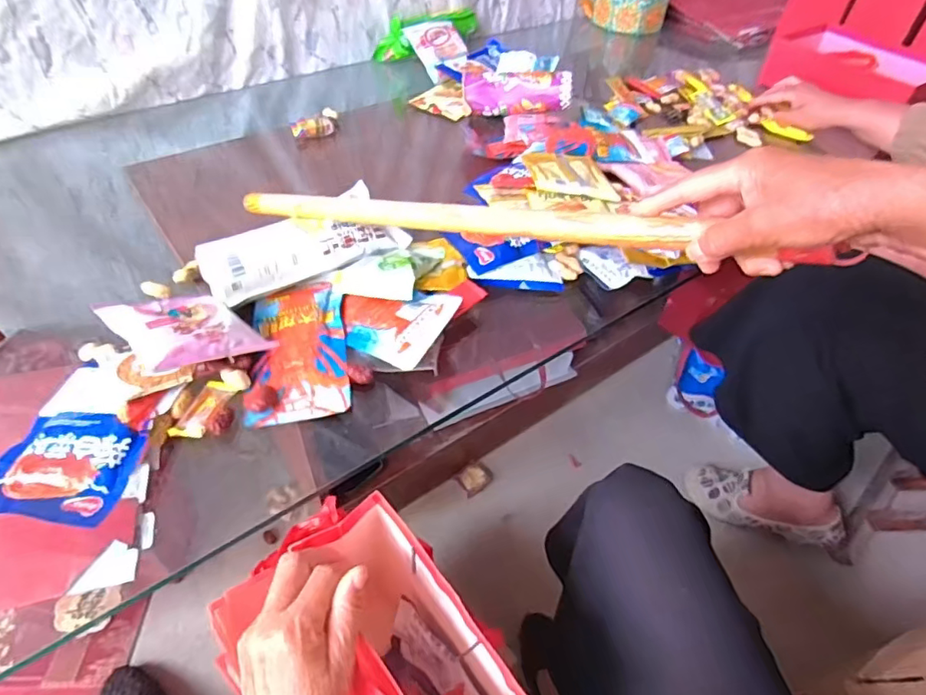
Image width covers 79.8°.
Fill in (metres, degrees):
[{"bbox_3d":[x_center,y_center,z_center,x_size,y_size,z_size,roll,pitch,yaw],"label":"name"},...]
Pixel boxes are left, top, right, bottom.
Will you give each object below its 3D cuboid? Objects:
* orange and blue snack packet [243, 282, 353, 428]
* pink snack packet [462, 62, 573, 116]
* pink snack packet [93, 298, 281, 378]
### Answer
[{"bbox_3d":[-0.167,-0.004,0.564,0.093,0.019,0.178,-7,48,-9],"label":"orange and blue snack packet"},{"bbox_3d":[0.088,-0.414,0.901,0.173,0.073,0.035,11,22,11],"label":"pink snack packet"},{"bbox_3d":[-0.267,-0.022,0.536,0.120,0.026,0.120,28,25,26],"label":"pink snack packet"}]

